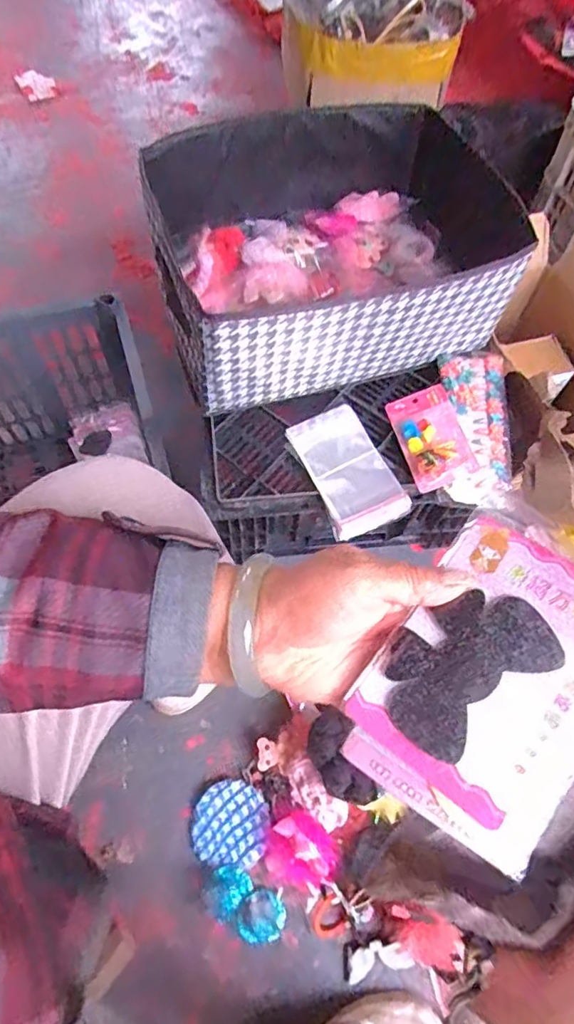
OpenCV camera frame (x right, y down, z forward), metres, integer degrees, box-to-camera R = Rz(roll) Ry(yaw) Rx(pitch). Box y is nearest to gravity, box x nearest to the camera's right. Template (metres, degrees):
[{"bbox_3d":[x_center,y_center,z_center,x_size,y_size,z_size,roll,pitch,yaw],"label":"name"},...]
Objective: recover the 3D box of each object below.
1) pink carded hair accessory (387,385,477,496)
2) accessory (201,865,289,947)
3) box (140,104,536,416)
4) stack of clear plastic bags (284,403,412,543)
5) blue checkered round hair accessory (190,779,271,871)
[{"bbox_3d":[0.182,-0.098,0.715,0.079,0.016,0.135,-18,62,7],"label":"pink carded hair accessory"},{"bbox_3d":[-0.048,0.455,0.651,0.099,0.031,0.058,32,67,13],"label":"accessory"},{"bbox_3d":[0.088,-0.342,0.737,0.492,0.166,0.321,-16,65,-9],"label":"box"},{"bbox_3d":[0.073,-0.055,0.705,0.096,0.022,0.169,-22,66,-12],"label":"stack of clear plastic bags"},{"bbox_3d":[-0.070,0.380,0.690,0.092,0.029,0.091,1,64,-1],"label":"blue checkered round hair accessory"}]

